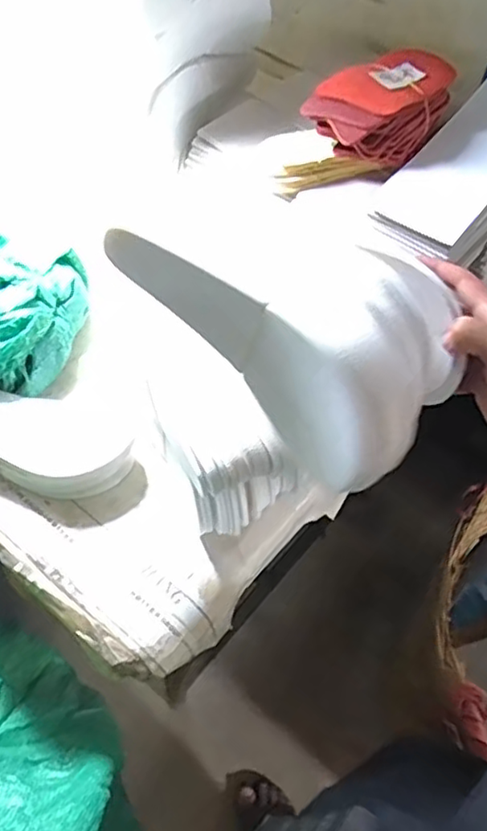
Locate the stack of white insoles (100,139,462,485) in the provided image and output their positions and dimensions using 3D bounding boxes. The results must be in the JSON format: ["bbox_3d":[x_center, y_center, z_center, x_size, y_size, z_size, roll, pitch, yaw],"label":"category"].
[{"bbox_3d":[0.046,-0.088,0.456,0.239,0.092,0.159,39,64,18],"label":"stack of white insoles"}]

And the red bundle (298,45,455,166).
[{"bbox_3d":[0.144,-0.328,0.659,0.111,0.049,0.164,32,62,14],"label":"red bundle"}]

